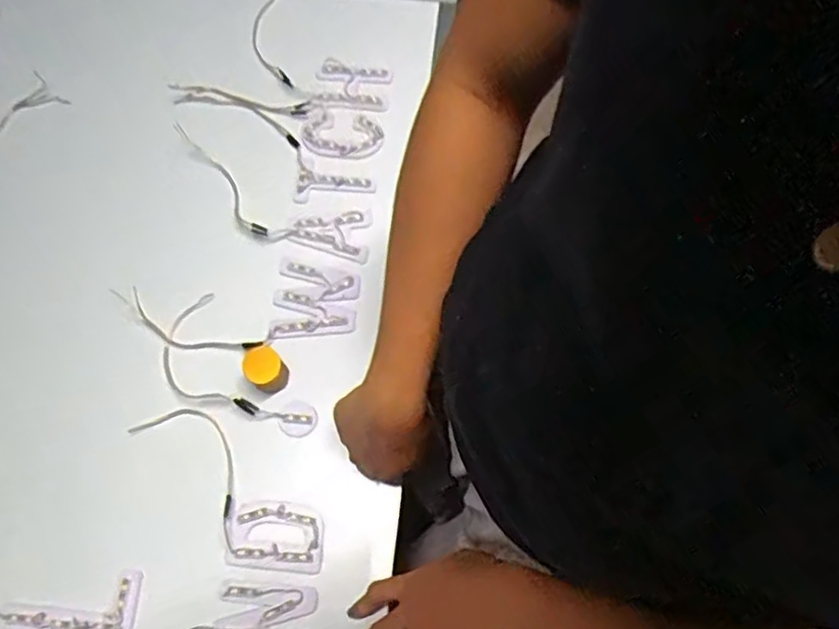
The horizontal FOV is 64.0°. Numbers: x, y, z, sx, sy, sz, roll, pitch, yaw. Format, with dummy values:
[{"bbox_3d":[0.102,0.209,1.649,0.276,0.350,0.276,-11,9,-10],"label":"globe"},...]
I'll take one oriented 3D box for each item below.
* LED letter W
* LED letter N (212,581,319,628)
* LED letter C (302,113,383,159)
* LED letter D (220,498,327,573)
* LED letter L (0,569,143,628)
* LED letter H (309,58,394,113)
[{"bbox_3d":[-0.099,-0.013,0.638,0.078,0.009,0.081,2,71,2],"label":"LED letter W"},{"bbox_3d":[-0.127,0.249,0.552,0.080,0.005,0.054,3,71,2],"label":"LED letter N"},{"bbox_3d":[-0.082,-0.184,0.695,0.085,0.008,0.049,4,71,2],"label":"LED letter C"},{"bbox_3d":[-0.124,0.189,0.573,0.084,0.008,0.057,3,71,2],"label":"LED letter D"},{"bbox_3d":[-0.288,0.238,0.556,0.106,0.005,0.057,6,71,3],"label":"LED letter L"},{"bbox_3d":[-0.072,-0.240,0.712,0.079,0.010,0.060,10,72,2],"label":"LED letter H"}]

